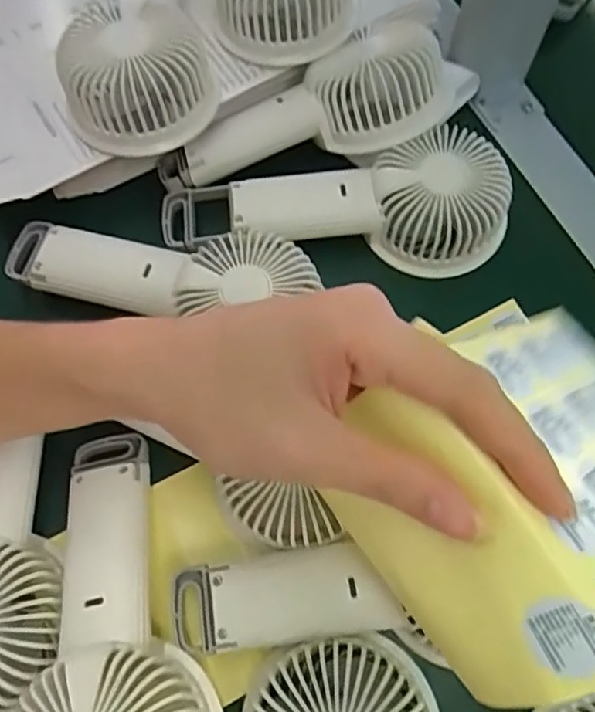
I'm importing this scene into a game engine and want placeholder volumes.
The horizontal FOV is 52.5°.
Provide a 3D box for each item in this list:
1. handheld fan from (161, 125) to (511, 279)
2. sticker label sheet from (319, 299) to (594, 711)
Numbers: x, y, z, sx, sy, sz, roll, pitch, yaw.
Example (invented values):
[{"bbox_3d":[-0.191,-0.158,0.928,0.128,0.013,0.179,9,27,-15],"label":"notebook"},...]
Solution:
[{"bbox_3d":[0.023,-0.081,0.354,0.200,0.037,0.075,-9,70,-2],"label":"handheld fan"},{"bbox_3d":[0.086,0.040,0.212,0.135,0.064,0.116,-32,74,-8],"label":"sticker label sheet"}]

